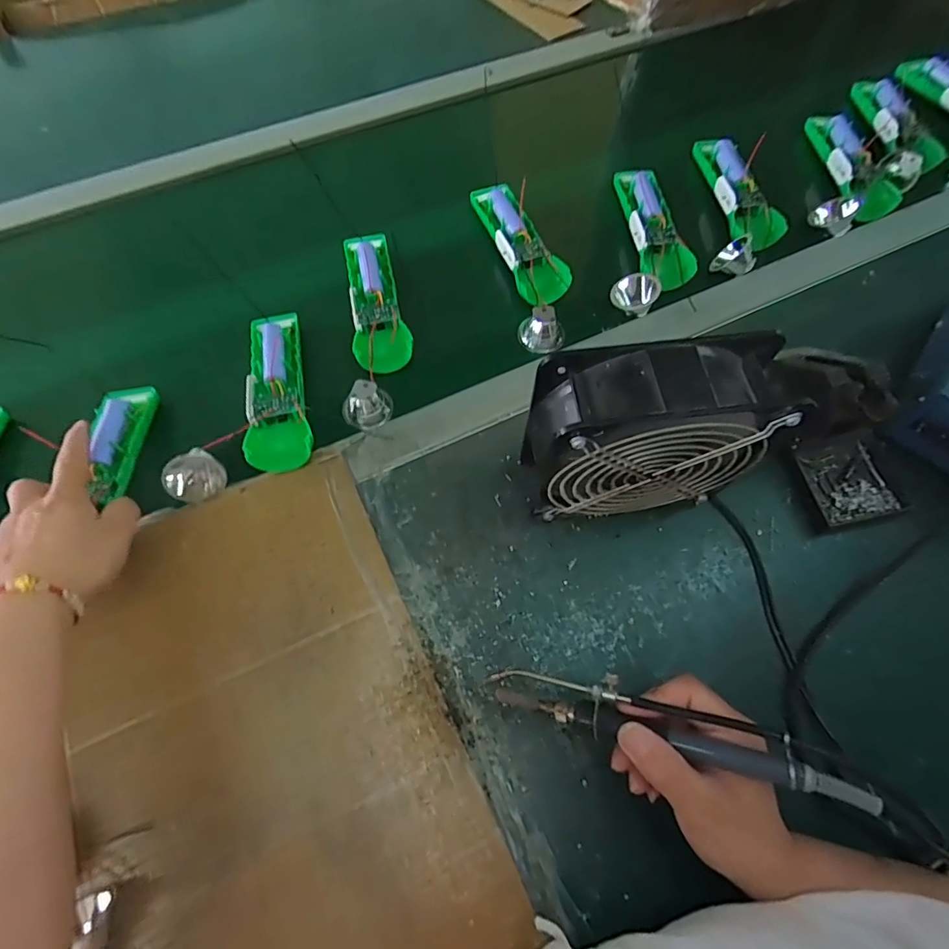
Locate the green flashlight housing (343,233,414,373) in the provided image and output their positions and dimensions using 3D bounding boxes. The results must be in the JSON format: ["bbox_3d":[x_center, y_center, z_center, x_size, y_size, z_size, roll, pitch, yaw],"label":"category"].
[{"bbox_3d":[-0.096,-0.165,0.487,0.049,0.036,0.152,-13,67,-6],"label":"green flashlight housing"}]

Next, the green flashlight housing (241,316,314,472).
[{"bbox_3d":[-0.171,-0.075,0.435,0.050,0.023,0.156,-14,67,-6],"label":"green flashlight housing"}]

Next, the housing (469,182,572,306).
[{"bbox_3d":[0.043,-0.234,0.504,0.047,0.023,0.157,-23,68,-10],"label":"housing"}]

